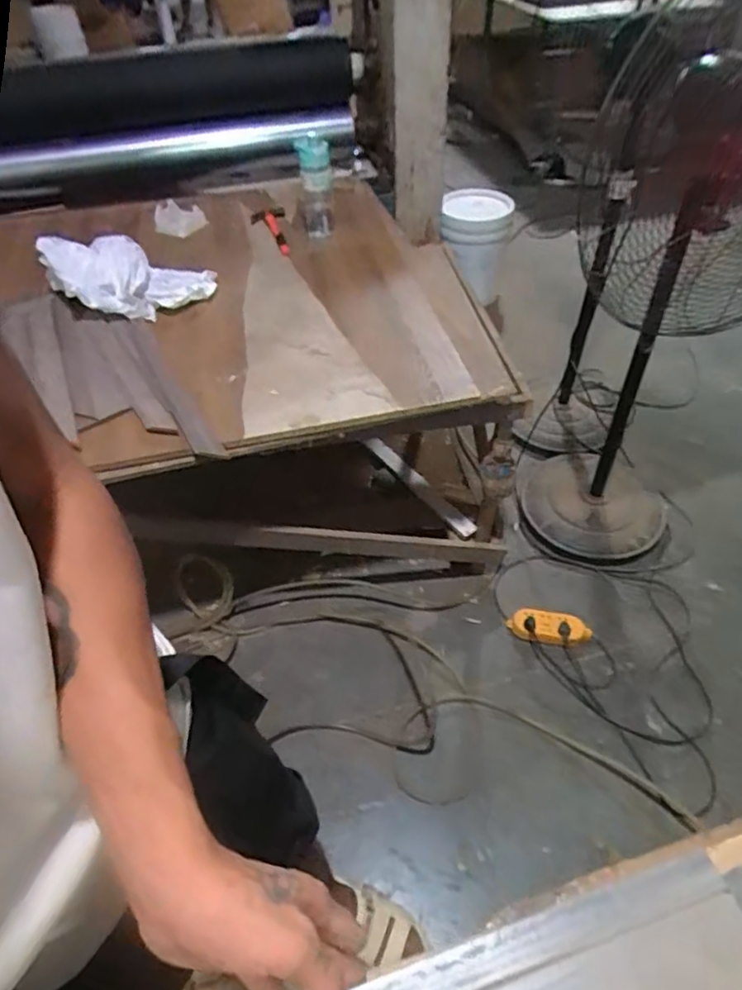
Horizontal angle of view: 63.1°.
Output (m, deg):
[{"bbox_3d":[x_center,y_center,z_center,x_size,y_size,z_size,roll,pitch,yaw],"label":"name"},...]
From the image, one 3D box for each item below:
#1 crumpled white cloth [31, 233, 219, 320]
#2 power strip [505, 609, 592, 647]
[{"bbox_3d":[-0.534,-0.497,1.343,0.330,0.124,0.188,-17,49,-12],"label":"crumpled white cloth"},{"bbox_3d":[0.441,0.328,1.494,0.199,0.030,0.081,8,49,9],"label":"power strip"}]

